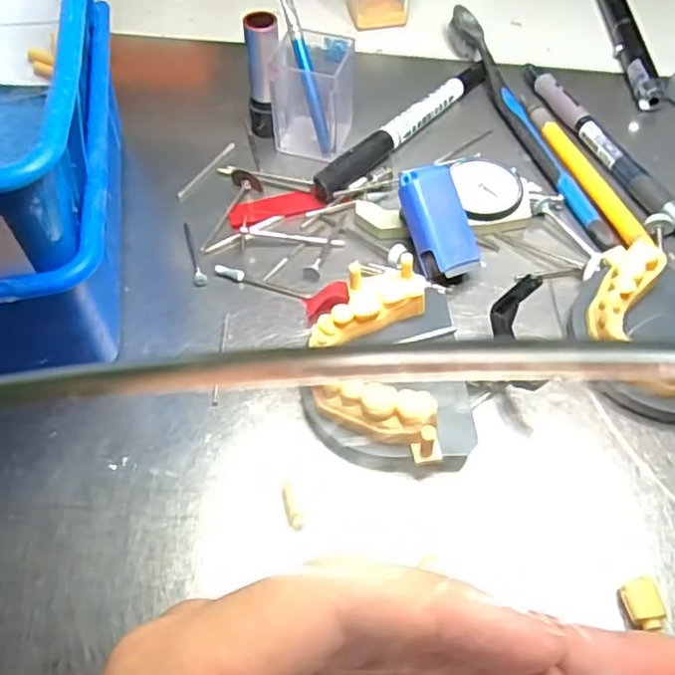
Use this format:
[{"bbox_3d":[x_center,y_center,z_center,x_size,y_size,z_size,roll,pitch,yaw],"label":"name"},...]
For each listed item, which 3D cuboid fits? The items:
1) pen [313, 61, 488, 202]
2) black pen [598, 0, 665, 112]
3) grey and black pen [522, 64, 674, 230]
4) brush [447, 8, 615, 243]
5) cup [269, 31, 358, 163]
[{"bbox_3d":[0.036,-0.108,0.333,0.011,0.015,0.133,35,62,24],"label":"pen"},{"bbox_3d":[0.170,-0.186,0.387,0.017,0.010,0.148,1,54,3],"label":"black pen"},{"bbox_3d":[0.131,-0.099,0.324,0.014,0.007,0.136,-17,55,-10],"label":"grey and black pen"},{"bbox_3d":[0.095,-0.114,0.334,0.014,0.019,0.180,-14,55,-8],"label":"brush"},{"bbox_3d":[-0.012,-0.120,0.320,0.034,0.049,0.037,-1,54,1],"label":"cup"}]

